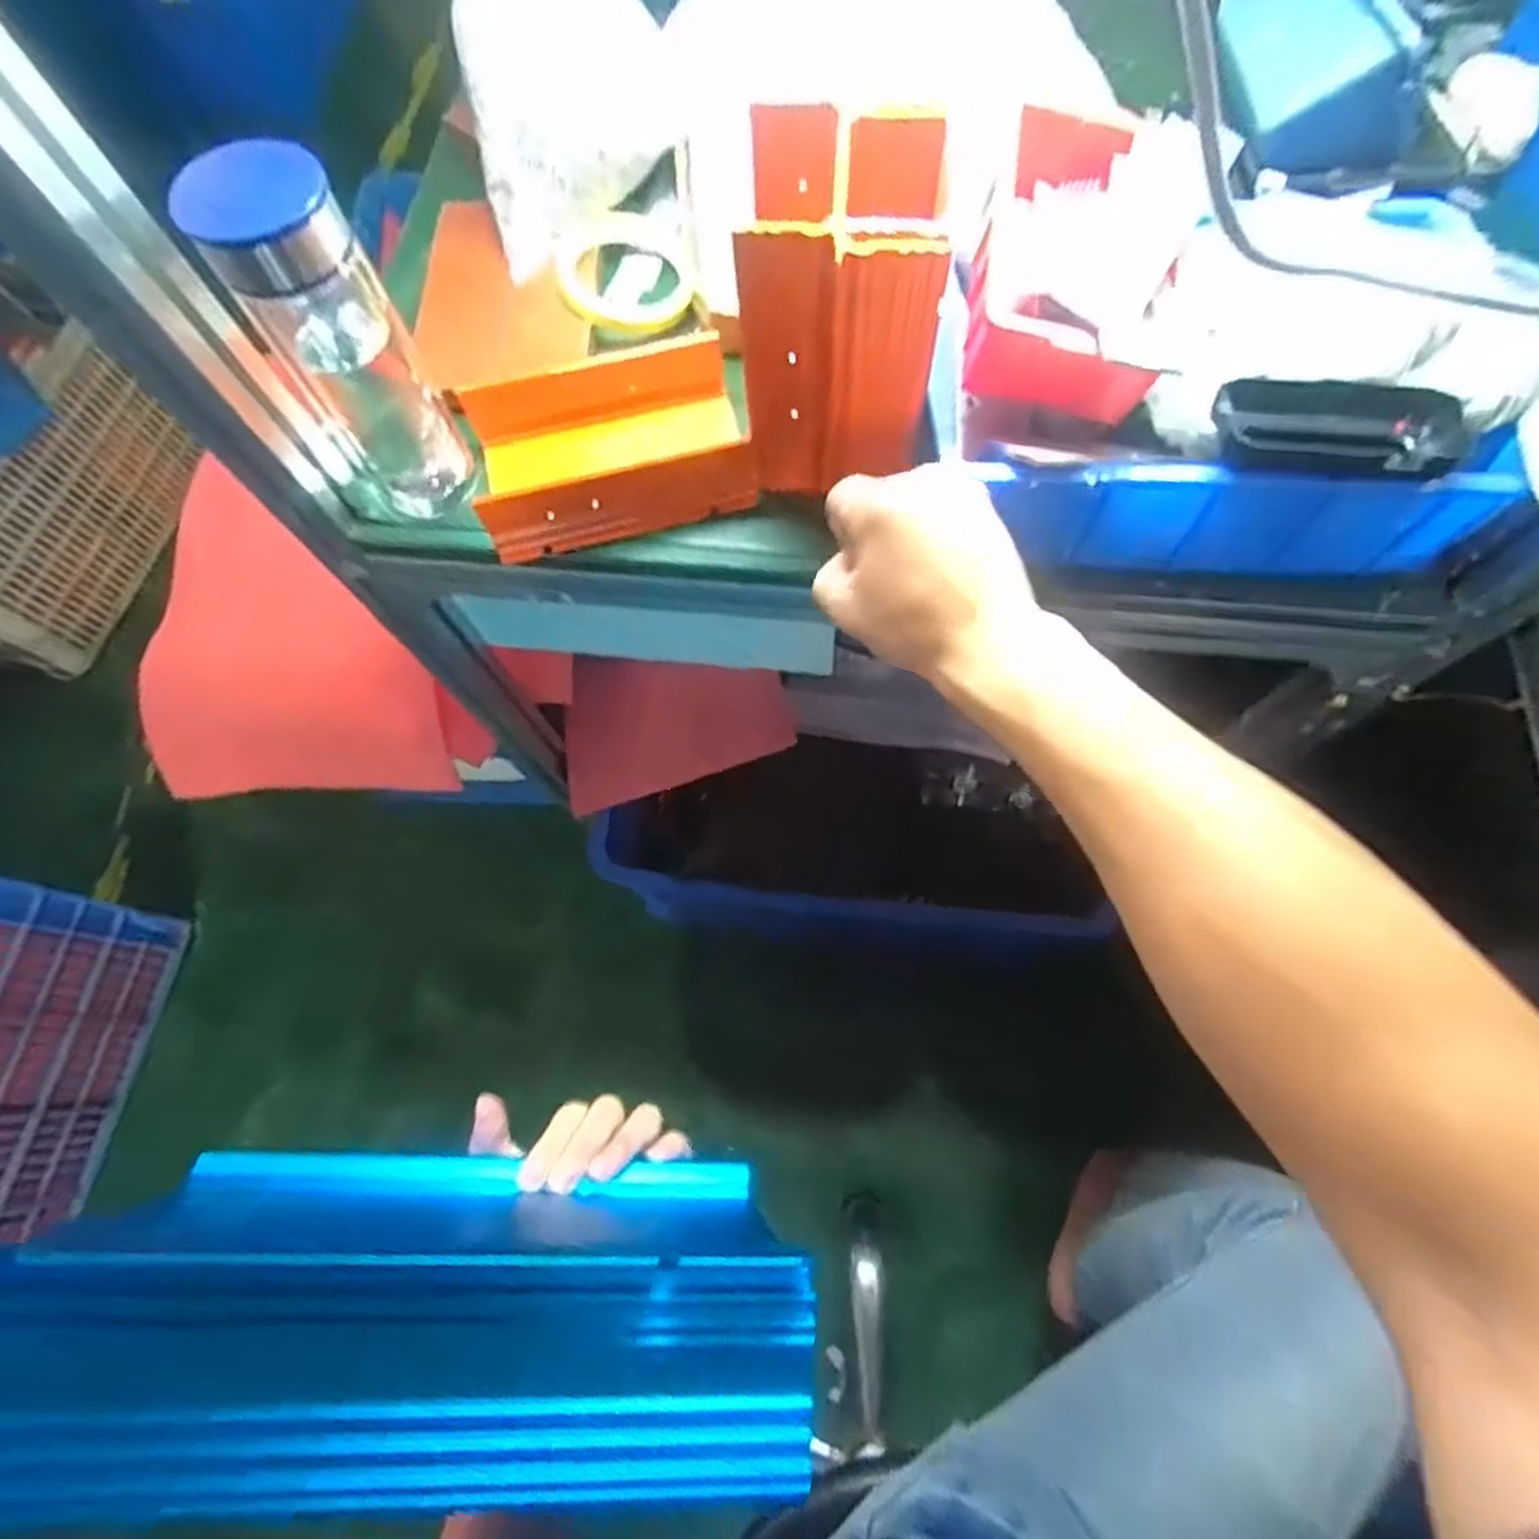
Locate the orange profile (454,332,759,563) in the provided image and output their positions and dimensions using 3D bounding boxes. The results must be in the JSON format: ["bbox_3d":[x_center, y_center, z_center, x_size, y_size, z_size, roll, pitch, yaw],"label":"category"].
[{"bbox_3d":[-0.102,-0.207,0.488,0.165,0.046,0.110,-15,70,-3],"label":"orange profile"}]

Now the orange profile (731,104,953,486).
[{"bbox_3d":[0.039,-0.241,0.416,0.097,0.150,0.114,7,71,5],"label":"orange profile"}]

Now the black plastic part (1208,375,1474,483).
[{"bbox_3d":[0.280,-0.170,0.379,0.111,0.019,0.050,5,71,5],"label":"black plastic part"}]

